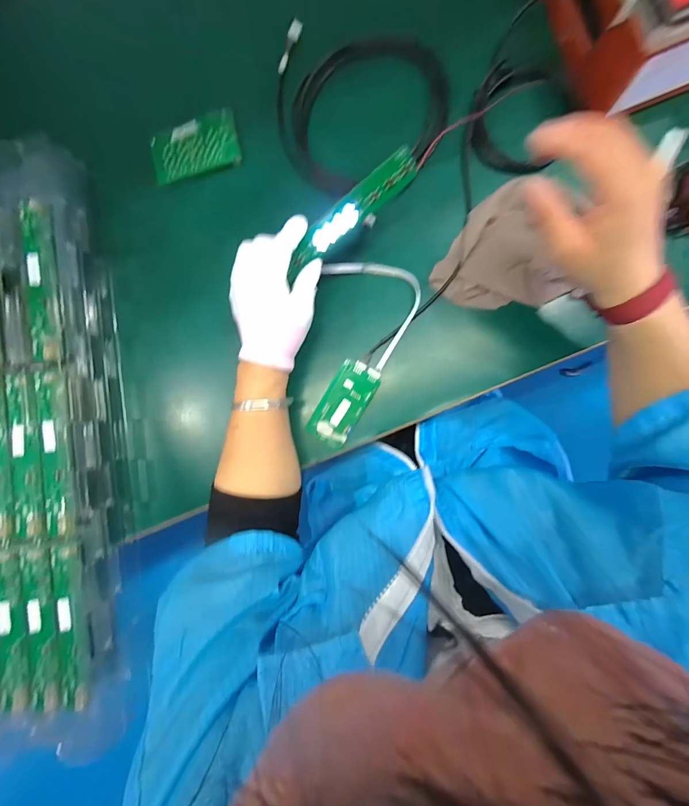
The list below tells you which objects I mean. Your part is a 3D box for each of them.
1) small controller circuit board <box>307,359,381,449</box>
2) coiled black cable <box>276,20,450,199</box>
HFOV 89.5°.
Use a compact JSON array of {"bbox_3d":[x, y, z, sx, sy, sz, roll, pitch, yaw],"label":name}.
[{"bbox_3d":[0.000,0.001,0.398,0.049,0.011,0.099,30,93,4],"label":"small controller circuit board"},{"bbox_3d":[0.014,-0.334,0.398,0.199,0.014,0.180,11,91,5],"label":"coiled black cable"}]

